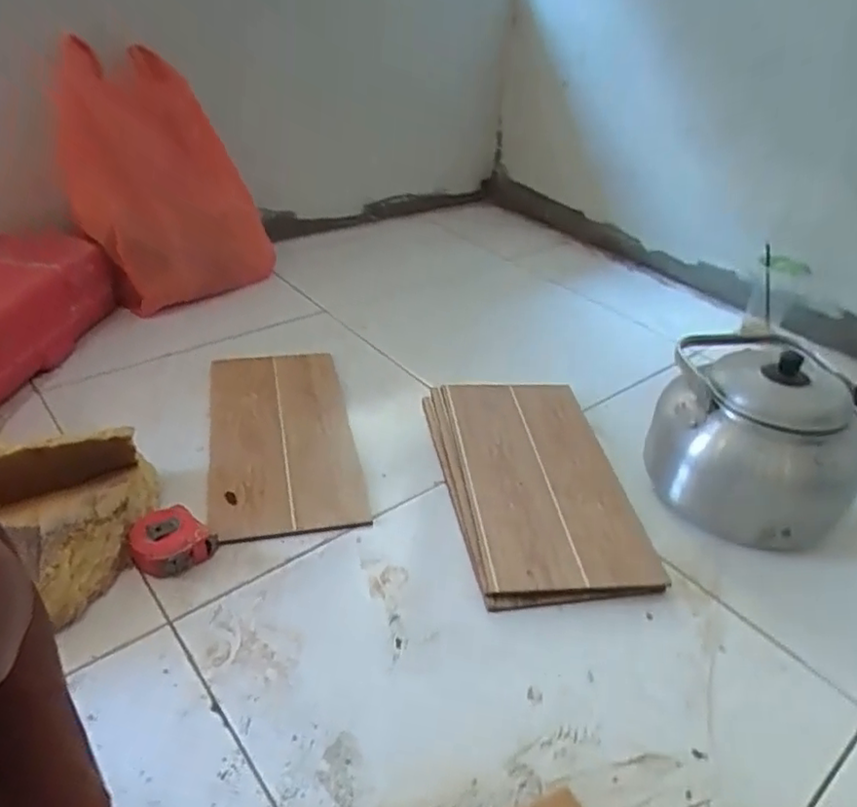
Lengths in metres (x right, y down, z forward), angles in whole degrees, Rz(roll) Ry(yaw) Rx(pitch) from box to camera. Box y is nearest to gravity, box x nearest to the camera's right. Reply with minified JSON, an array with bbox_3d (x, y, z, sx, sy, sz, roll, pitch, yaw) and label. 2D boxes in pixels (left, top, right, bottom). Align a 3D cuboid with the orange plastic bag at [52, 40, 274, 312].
[{"bbox_3d":[-0.456,-0.378,1.142,0.329,0.382,0.254,-10,38,-21],"label":"orange plastic bag"}]

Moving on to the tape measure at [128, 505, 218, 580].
[{"bbox_3d":[-0.286,0.153,0.713,0.075,0.042,0.072,26,40,27],"label":"tape measure"}]

